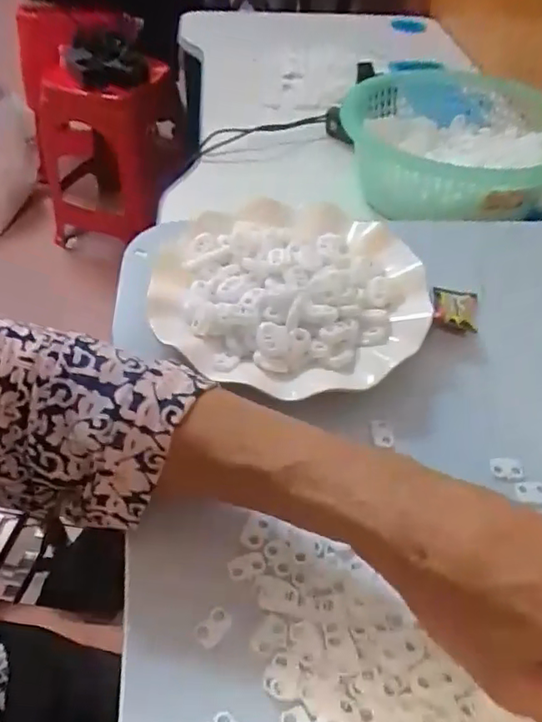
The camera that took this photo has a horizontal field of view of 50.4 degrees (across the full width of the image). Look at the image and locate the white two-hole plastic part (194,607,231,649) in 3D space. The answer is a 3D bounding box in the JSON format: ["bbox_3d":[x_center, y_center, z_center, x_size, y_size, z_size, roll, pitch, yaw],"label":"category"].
[{"bbox_3d":[-0.026,0.122,0.265,0.012,0.004,0.018,34,56,28],"label":"white two-hole plastic part"}]

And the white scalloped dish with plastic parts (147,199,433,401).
[{"bbox_3d":[0.013,-0.048,0.394,0.181,0.029,0.175,0,47,0],"label":"white scalloped dish with plastic parts"}]

